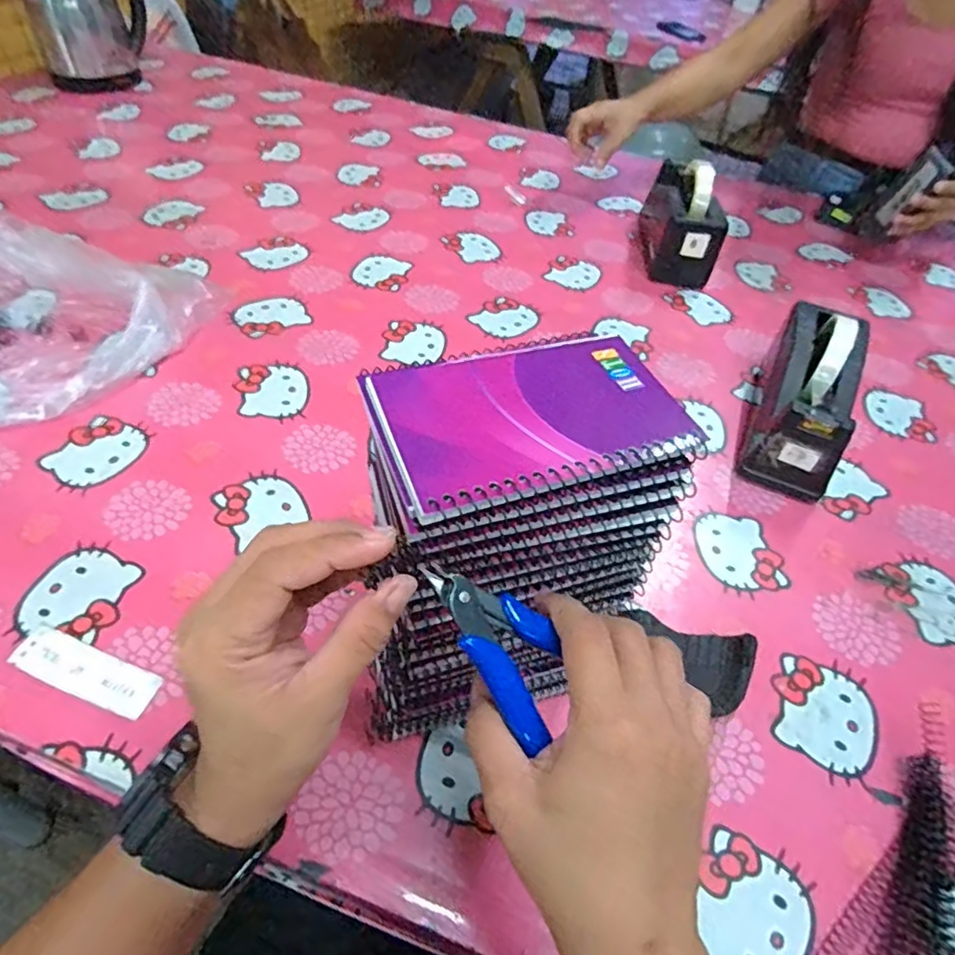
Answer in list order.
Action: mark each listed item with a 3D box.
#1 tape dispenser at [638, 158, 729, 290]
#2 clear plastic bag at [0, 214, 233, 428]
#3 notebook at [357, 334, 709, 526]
[{"bbox_3d":[0.291,-0.380,0.855,0.080,0.122,0.226,7,50,0],"label":"tape dispenser"},{"bbox_3d":[-0.459,-0.185,0.603,0.266,0.108,0.296,28,52,16],"label":"clear plastic bag"},{"bbox_3d":[0.023,-0.030,0.267,0.131,0.005,0.084,-13,53,-17],"label":"notebook"}]

